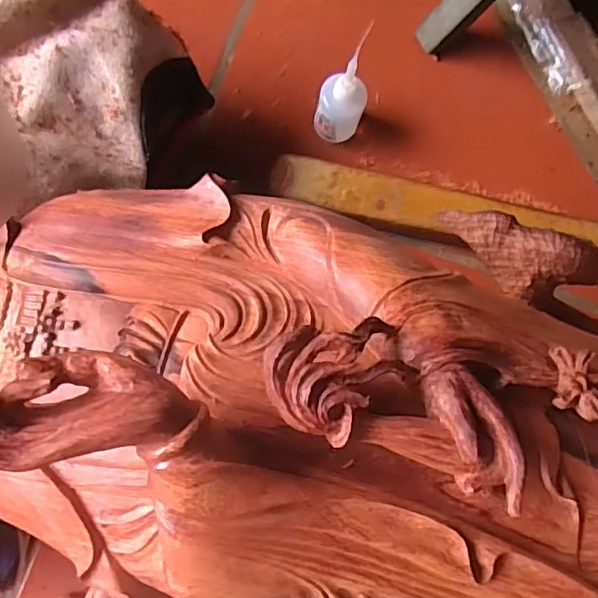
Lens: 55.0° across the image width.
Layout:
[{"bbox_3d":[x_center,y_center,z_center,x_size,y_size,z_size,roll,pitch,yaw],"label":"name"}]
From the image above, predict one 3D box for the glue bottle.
[{"bbox_3d":[0.034,-0.153,0.429,0.035,0.113,0.033,16,82,-2],"label":"glue bottle"}]

